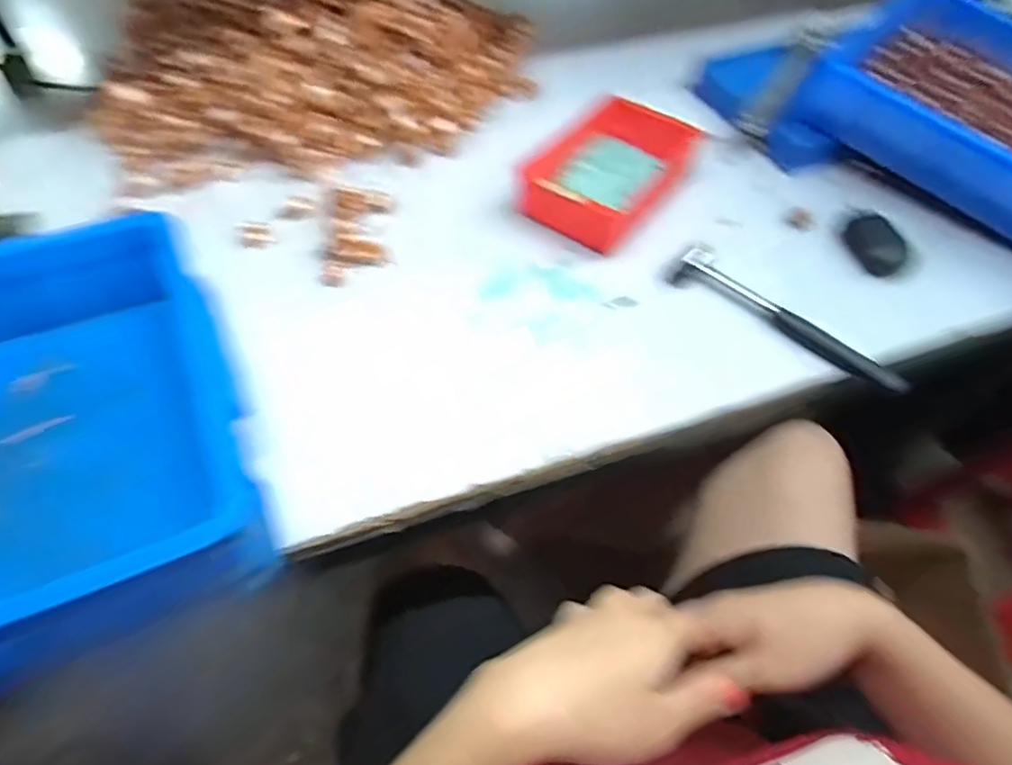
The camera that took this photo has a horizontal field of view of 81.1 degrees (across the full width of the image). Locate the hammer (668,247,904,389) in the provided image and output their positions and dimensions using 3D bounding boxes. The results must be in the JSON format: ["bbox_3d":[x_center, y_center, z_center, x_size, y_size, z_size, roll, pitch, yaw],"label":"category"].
[{"bbox_3d":[0.270,-0.061,0.577,0.234,0.031,0.046,38,61,21],"label":"hammer"}]

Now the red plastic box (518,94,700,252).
[{"bbox_3d":[0.117,-0.240,0.674,0.132,0.055,0.193,30,59,17],"label":"red plastic box"}]

